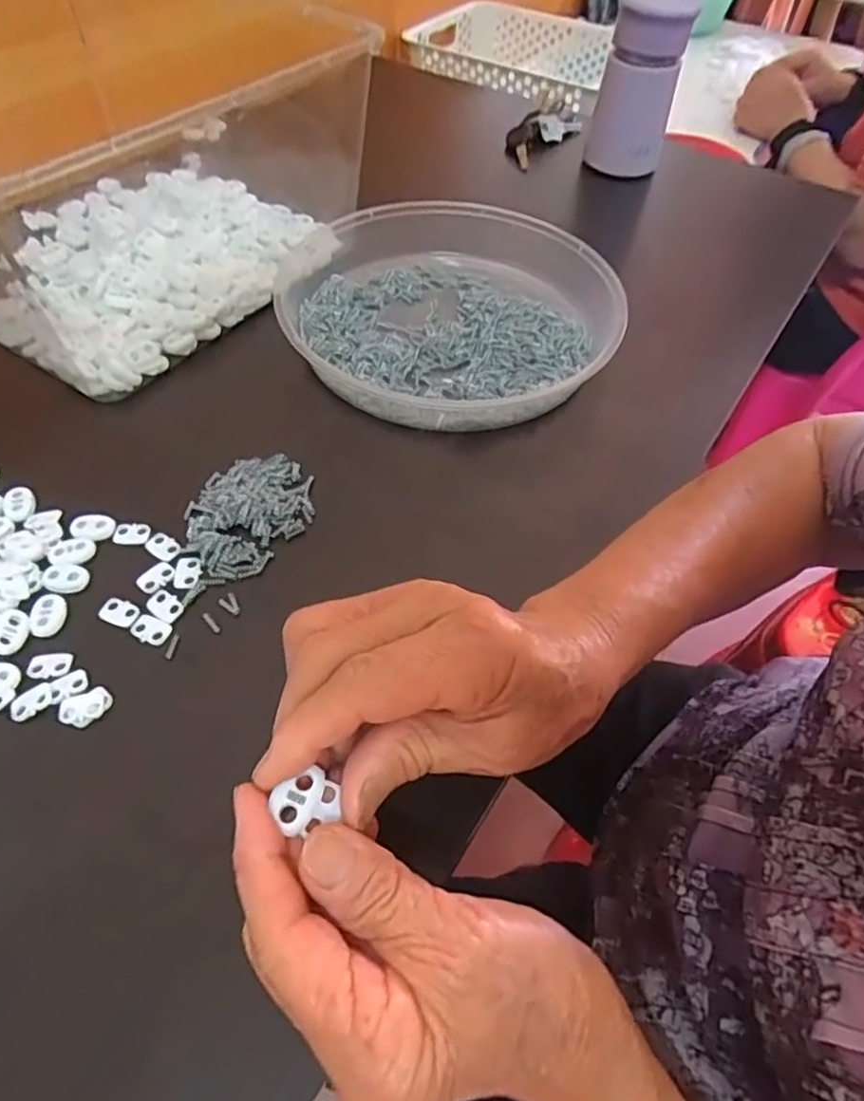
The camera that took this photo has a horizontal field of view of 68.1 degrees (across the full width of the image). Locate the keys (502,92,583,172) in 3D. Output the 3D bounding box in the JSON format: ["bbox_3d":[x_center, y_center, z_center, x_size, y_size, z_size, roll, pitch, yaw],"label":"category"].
[{"bbox_3d":[0.108,-0.423,0.648,0.047,0.028,0.106,30,58,16],"label":"keys"}]

